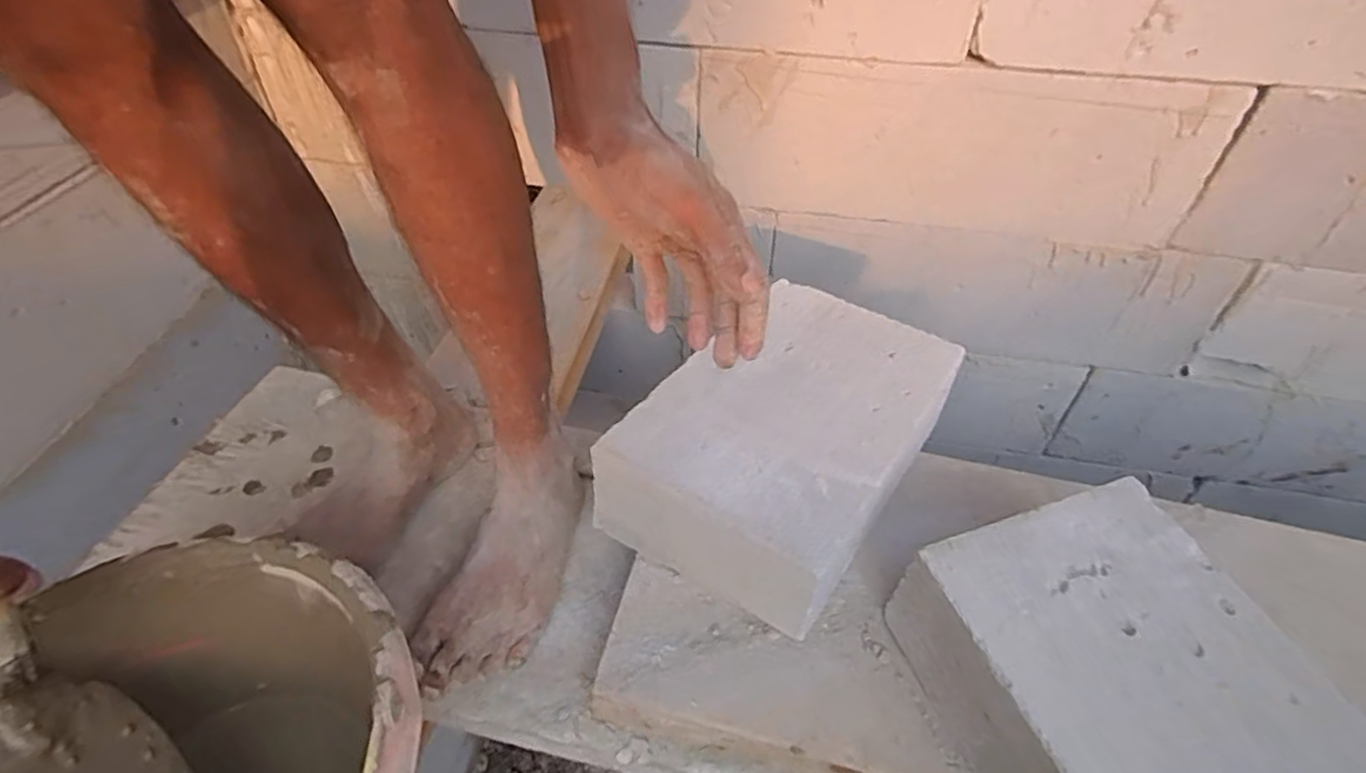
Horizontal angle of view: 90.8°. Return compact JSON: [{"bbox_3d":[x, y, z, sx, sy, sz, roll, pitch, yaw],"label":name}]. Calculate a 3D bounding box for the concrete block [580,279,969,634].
[{"bbox_3d":[0.098,0.040,0.598,0.208,0.086,0.303,29,50,24],"label":"concrete block"}]

